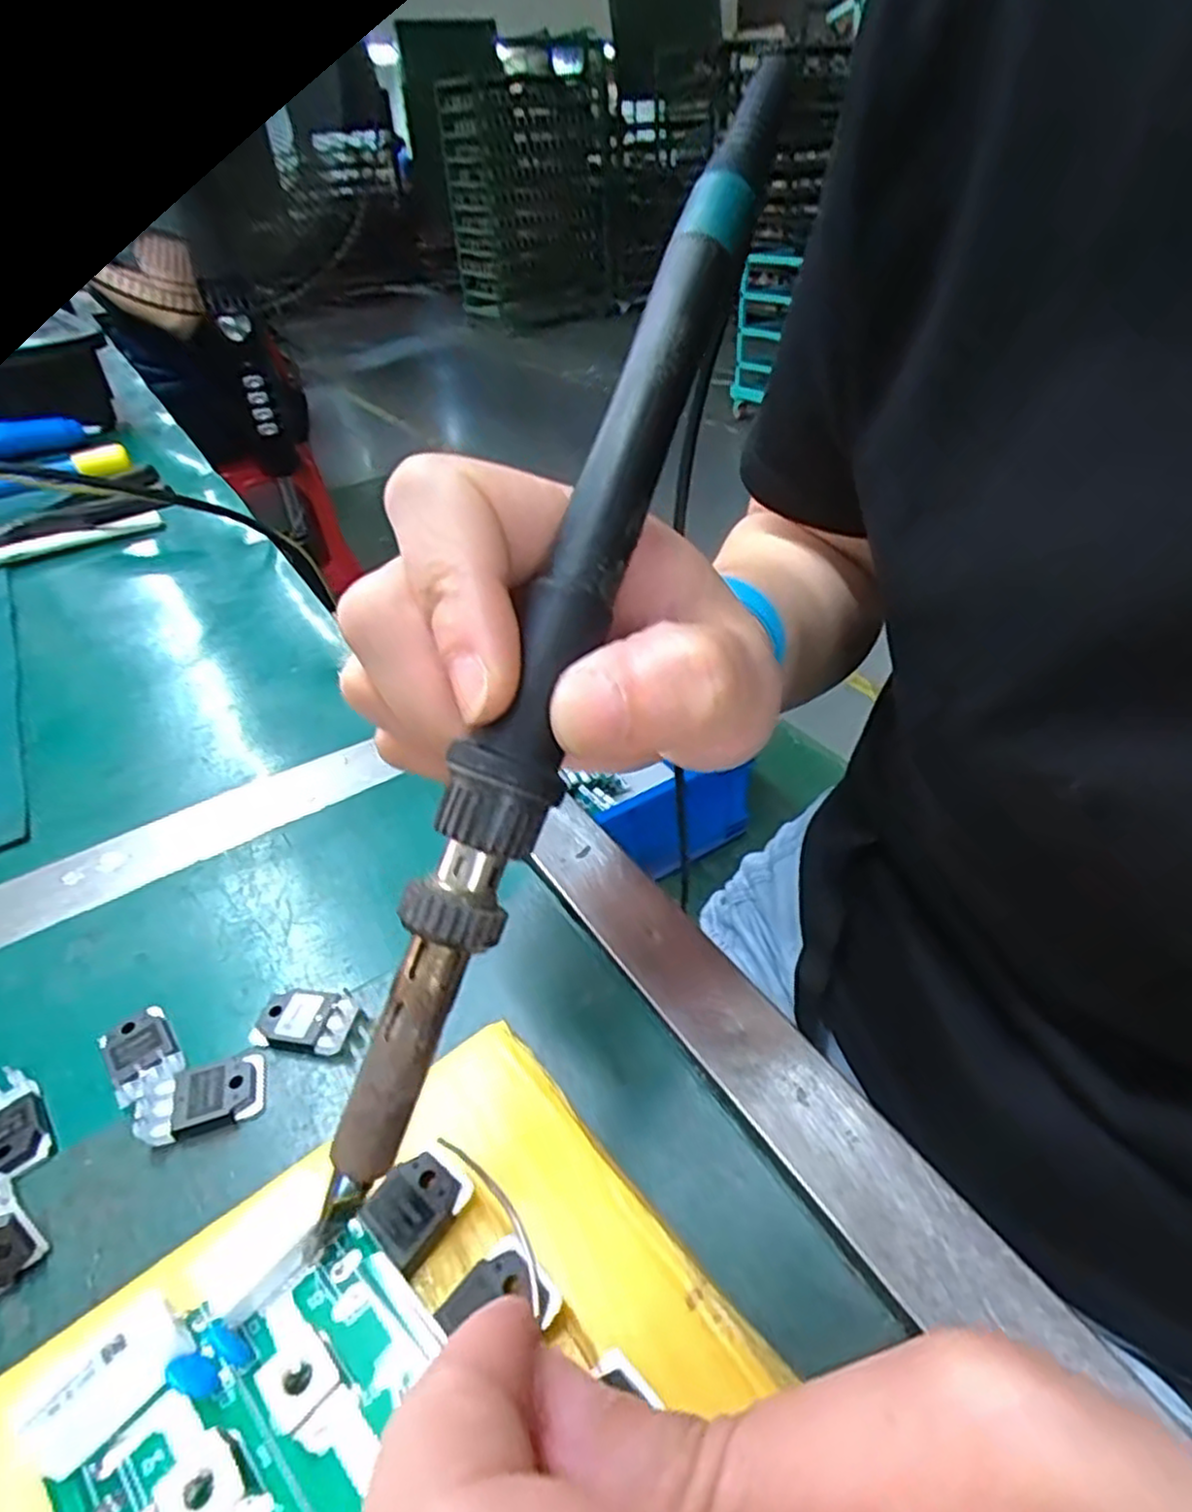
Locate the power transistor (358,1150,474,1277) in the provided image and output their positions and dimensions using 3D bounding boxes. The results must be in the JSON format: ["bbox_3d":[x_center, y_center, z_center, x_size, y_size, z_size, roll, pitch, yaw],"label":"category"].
[{"bbox_3d":[-0.035,0.087,0.145,0.015,0.006,0.020,25,48,31],"label":"power transistor"}]

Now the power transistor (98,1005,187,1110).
[{"bbox_3d":[-0.119,0.078,0.194,0.016,0.004,0.026,-31,46,-29],"label":"power transistor"}]

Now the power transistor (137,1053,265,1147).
[{"bbox_3d":[-0.097,0.085,0.182,0.029,0.006,0.016,-16,41,-13],"label":"power transistor"}]

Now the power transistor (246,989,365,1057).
[{"bbox_3d":[-0.077,0.071,0.198,0.026,0.007,0.016,3,40,10],"label":"power transistor"}]

